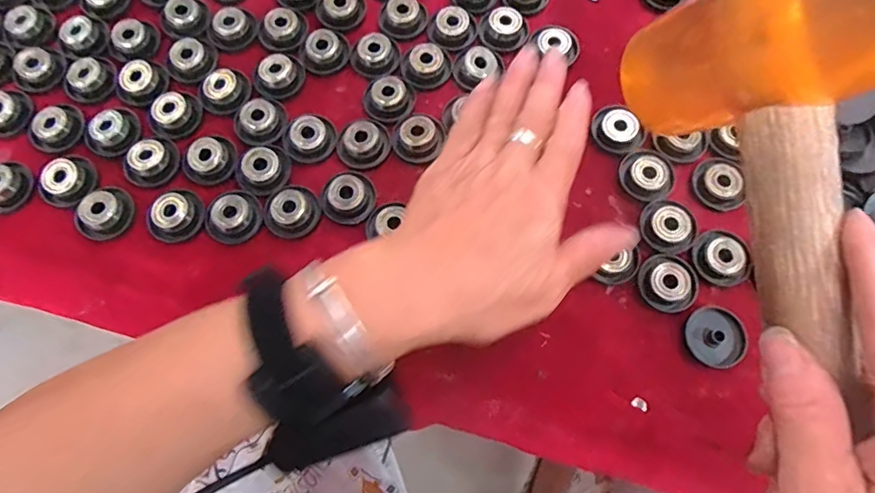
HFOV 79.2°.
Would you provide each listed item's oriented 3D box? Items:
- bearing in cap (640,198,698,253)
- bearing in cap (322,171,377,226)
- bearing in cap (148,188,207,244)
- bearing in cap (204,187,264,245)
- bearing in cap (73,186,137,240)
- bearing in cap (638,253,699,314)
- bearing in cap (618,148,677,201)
[{"bbox_3d":[0.136,-0.012,0.311,0.032,0.009,0.029,26,73,10],"label":"bearing in cap"},{"bbox_3d":[-0.054,-0.031,0.314,0.031,0.012,0.030,0,71,1],"label":"bearing in cap"},{"bbox_3d":[-0.155,-0.018,0.313,0.033,0.010,0.029,-43,75,-13],"label":"bearing in cap"},{"bbox_3d":[-0.121,-0.019,0.311,0.032,0.007,0.033,0,71,1],"label":"bearing in cap"},{"bbox_3d":[-0.198,-0.020,0.313,0.027,0.011,0.033,32,74,11],"label":"bearing in cap"},{"bbox_3d":[0.131,0.021,0.301,0.032,0.007,0.029,41,76,13],"label":"bearing in cap"},{"bbox_3d":[0.127,-0.044,0.320,0.031,0.006,0.031,0,71,1],"label":"bearing in cap"}]

